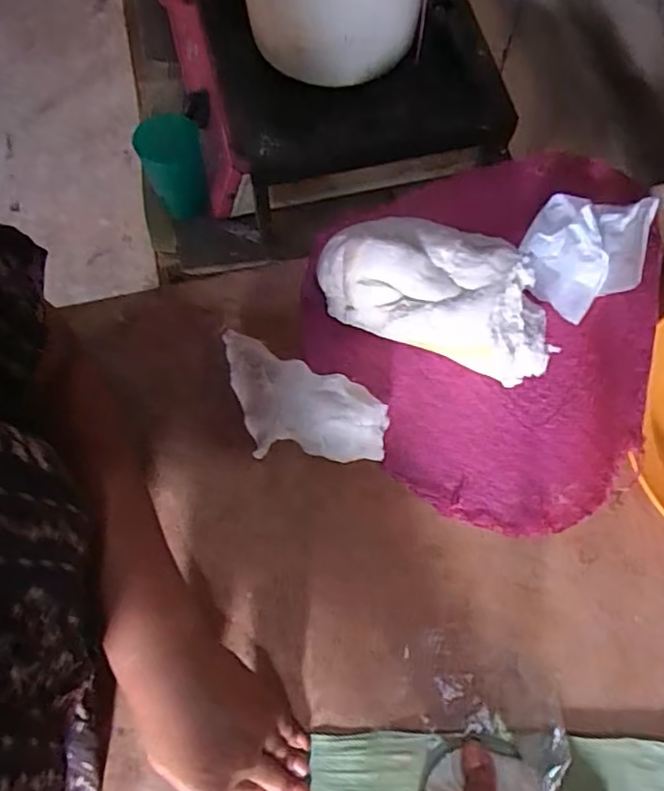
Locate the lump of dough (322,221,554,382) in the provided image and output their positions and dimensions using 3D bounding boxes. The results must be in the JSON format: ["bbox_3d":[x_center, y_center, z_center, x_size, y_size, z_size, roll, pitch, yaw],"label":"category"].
[{"bbox_3d":[0.084,-0.080,0.486,0.194,0.083,0.085,17,72,6],"label":"lump of dough"}]

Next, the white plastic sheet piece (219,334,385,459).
[{"bbox_3d":[-0.031,0.015,0.475,0.148,0.049,0.078,23,73,8],"label":"white plastic sheet piece"}]

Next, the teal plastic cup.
[{"bbox_3d":[-0.192,-0.283,0.749,0.072,0.126,0.072,0,71,0],"label":"teal plastic cup"}]

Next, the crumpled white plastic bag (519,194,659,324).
[{"bbox_3d":[0.208,-0.122,0.507,0.092,0.053,0.094,29,74,10],"label":"crumpled white plastic bag"}]

